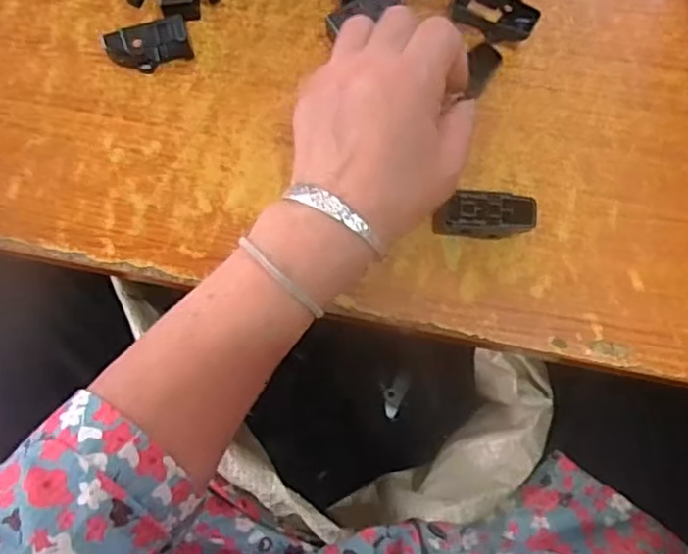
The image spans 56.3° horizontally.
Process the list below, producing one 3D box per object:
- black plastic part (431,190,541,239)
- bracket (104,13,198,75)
[{"bbox_3d":[0.078,-0.034,0.360,0.052,0.022,0.026,4,78,1],"label":"black plastic part"},{"bbox_3d":[-0.115,-0.136,0.380,0.049,0.023,0.019,-13,78,-2],"label":"bracket"}]

